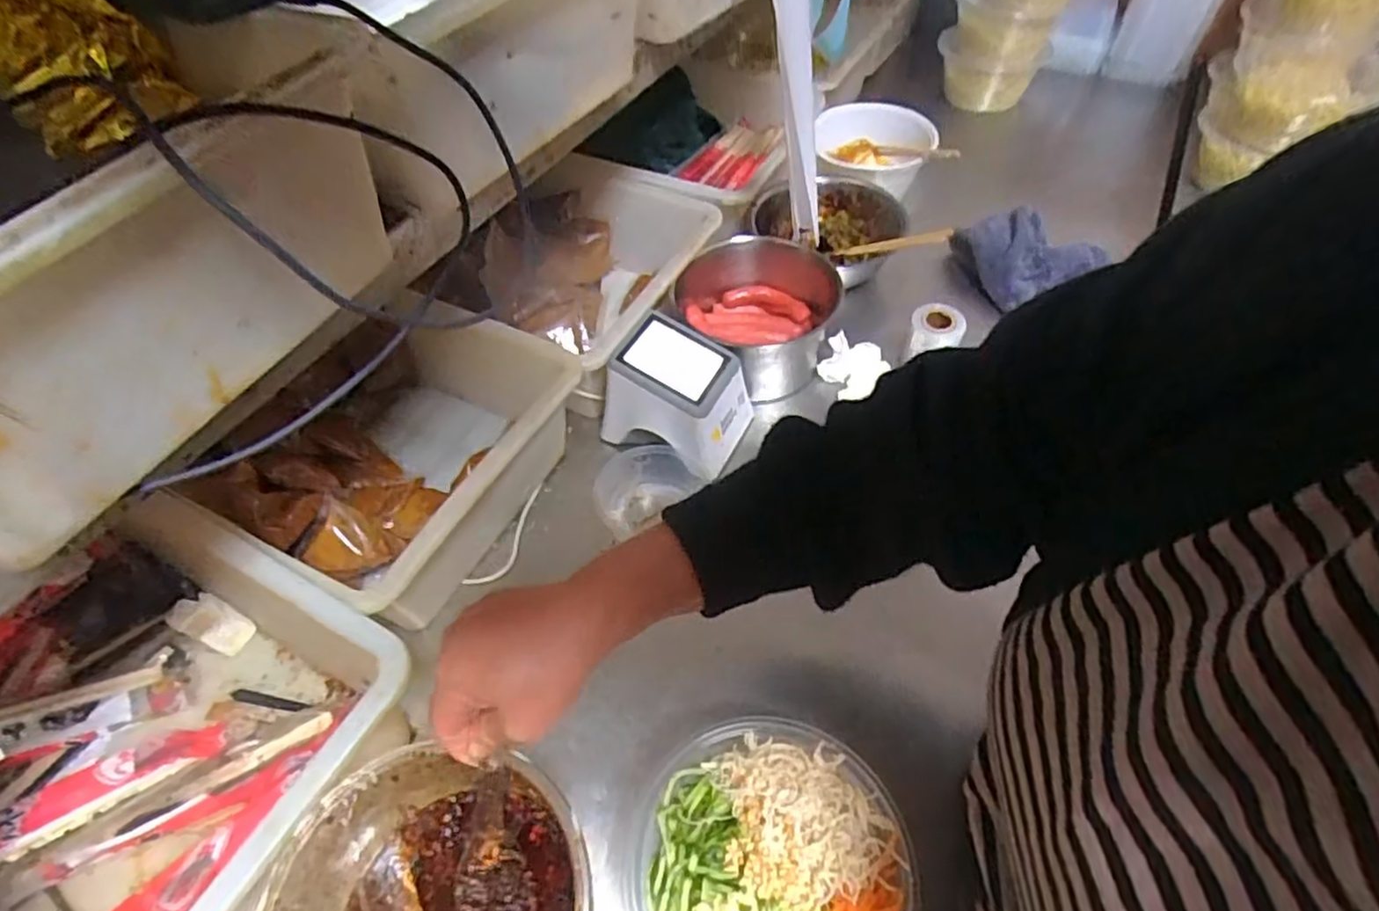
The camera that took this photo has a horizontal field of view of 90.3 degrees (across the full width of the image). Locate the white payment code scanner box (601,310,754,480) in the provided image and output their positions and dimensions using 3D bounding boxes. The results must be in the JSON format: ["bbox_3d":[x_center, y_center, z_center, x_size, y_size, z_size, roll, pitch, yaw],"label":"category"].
[{"bbox_3d":[-0.009,-0.062,0.662,0.126,0.101,0.106,25,56,24],"label":"white payment code scanner box"}]

